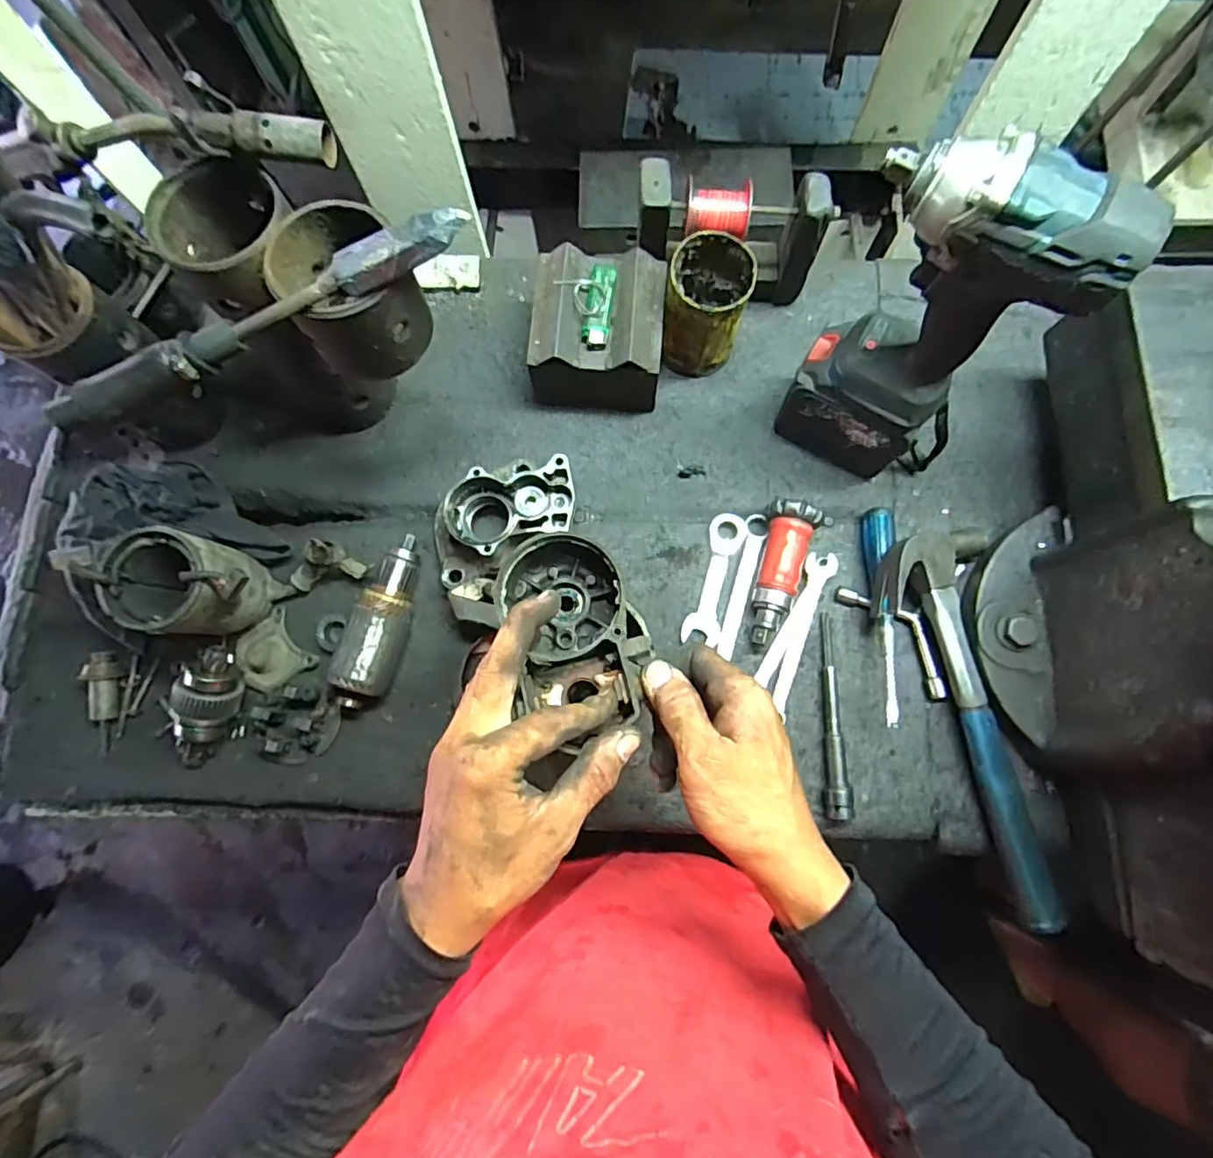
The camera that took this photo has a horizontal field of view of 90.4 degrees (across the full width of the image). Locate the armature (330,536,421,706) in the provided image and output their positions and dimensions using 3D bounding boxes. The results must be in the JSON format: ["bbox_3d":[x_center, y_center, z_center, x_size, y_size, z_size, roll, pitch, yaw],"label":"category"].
[{"bbox_3d":[-0.205,0.037,0.552,0.050,0.043,0.162,16,78,5],"label":"armature"}]

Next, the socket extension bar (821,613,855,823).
[{"bbox_3d":[0.198,0.119,0.533,0.021,0.019,0.176,-1,77,1],"label":"socket extension bar"}]

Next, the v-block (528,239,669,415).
[{"bbox_3d":[-0.007,-0.232,0.574,0.119,0.092,0.118,7,78,3],"label":"v-block"}]

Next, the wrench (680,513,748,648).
[{"bbox_3d":[0.103,-0.001,0.565,0.034,0.009,0.124,16,78,5],"label":"wrench"}]

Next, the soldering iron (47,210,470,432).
[{"bbox_3d":[-0.215,-0.158,0.372,0.277,0.040,0.024,-26,78,-4],"label":"soldering iron"}]

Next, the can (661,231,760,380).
[{"bbox_3d":[0.093,-0.252,0.567,0.071,0.115,0.082,14,78,4],"label":"can"}]

